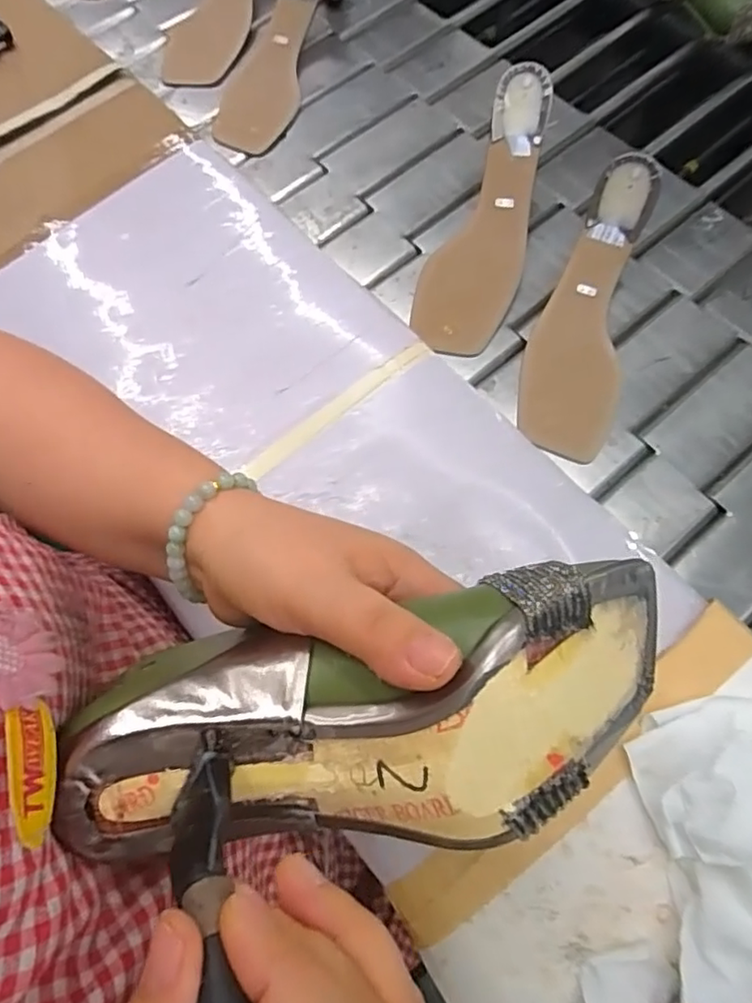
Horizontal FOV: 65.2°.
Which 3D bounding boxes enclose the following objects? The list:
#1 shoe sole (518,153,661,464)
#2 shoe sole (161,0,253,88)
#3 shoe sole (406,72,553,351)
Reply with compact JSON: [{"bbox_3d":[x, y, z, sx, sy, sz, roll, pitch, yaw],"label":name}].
[{"bbox_3d":[0.163,-0.145,0.454,0.070,0.038,0.222,14,91,6],"label":"shoe sole"},{"bbox_3d":[-0.169,-0.538,0.613,0.079,0.034,0.231,14,95,6],"label":"shoe sole"},{"bbox_3d":[0.092,-0.232,0.482,0.074,0.025,0.230,18,92,7],"label":"shoe sole"}]

